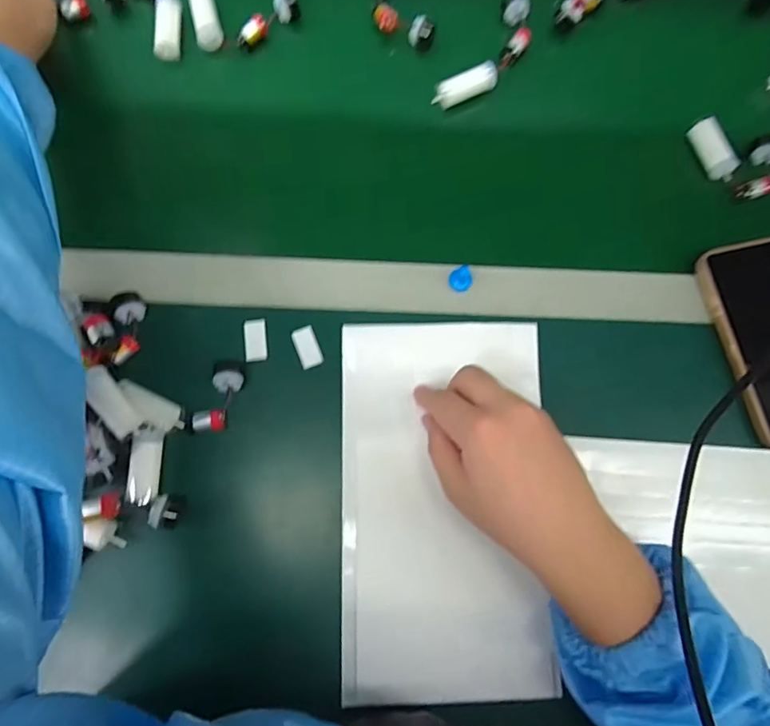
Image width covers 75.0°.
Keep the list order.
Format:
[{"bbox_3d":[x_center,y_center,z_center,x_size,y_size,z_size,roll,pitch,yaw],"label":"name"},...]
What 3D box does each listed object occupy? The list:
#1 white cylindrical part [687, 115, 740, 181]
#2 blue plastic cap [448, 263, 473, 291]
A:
[{"bbox_3d":[0.283,-0.183,0.433,0.017,0.022,0.057,-20,80,-6],"label":"white cylindrical part"},{"bbox_3d":[0.060,-0.067,0.399,0.016,0.015,0.017,0,78,-2],"label":"blue plastic cap"}]

